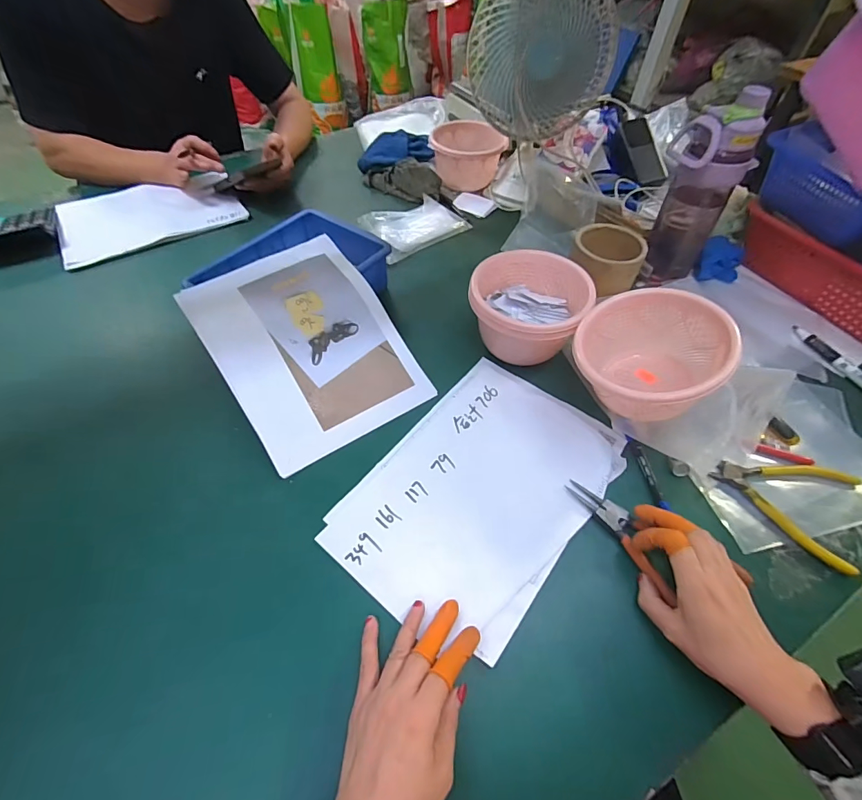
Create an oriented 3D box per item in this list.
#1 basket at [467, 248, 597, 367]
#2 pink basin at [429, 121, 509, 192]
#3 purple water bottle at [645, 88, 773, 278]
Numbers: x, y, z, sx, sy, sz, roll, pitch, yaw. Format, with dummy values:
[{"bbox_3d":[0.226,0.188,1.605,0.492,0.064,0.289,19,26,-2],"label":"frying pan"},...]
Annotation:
[{"bbox_3d":[0.123,-0.113,0.548,0.146,0.100,0.126,21,55,15],"label":"basket"},{"bbox_3d":[0.071,-0.479,0.829,0.134,0.084,0.134,0,52,0],"label":"pink basin"},{"bbox_3d":[0.355,-0.272,0.576,0.098,0.241,0.085,27,57,19],"label":"purple water bottle"}]

